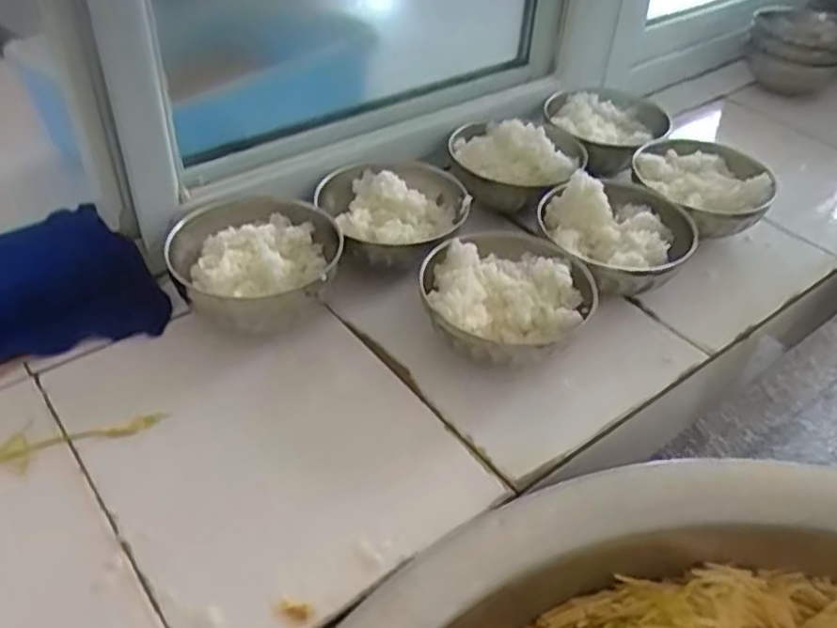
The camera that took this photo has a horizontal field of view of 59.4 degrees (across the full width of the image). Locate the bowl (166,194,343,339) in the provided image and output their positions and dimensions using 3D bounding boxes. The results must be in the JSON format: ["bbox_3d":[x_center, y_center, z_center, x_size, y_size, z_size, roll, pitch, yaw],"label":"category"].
[{"bbox_3d":[-0.154,-0.037,0.669,0.151,0.066,0.164,-13,43,-17],"label":"bowl"}]

